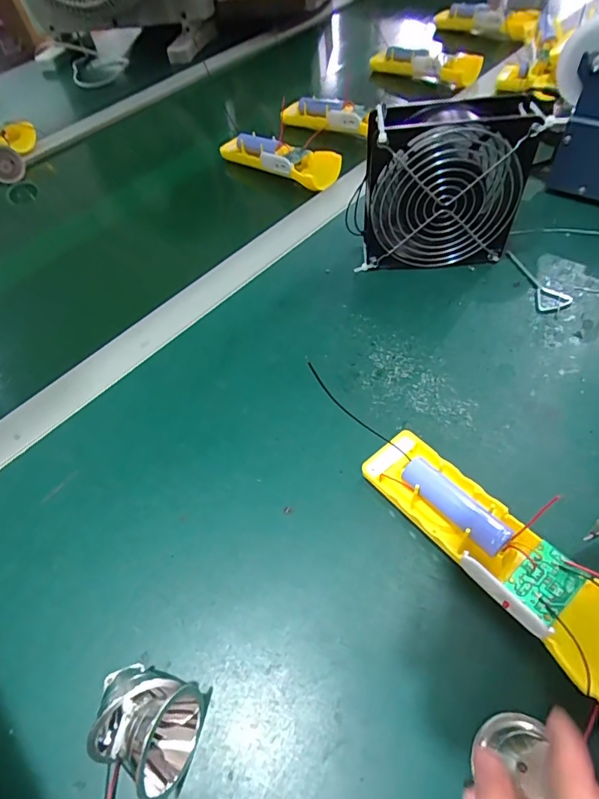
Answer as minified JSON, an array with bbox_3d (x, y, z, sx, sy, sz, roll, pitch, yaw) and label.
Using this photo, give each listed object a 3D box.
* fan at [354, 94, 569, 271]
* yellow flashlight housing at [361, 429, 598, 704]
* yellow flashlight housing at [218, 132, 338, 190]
[{"bbox_3d":[0.118,-0.170,0.367,0.127,0.123,0.045,1,55,6],"label":"fan"},{"bbox_3d":[0.105,0.080,0.250,0.048,0.032,0.163,-36,59,-19],"label":"yellow flashlight housing"},{"bbox_3d":[-0.032,-0.283,0.520,0.160,0.027,0.043,26,61,22],"label":"yellow flashlight housing"}]

